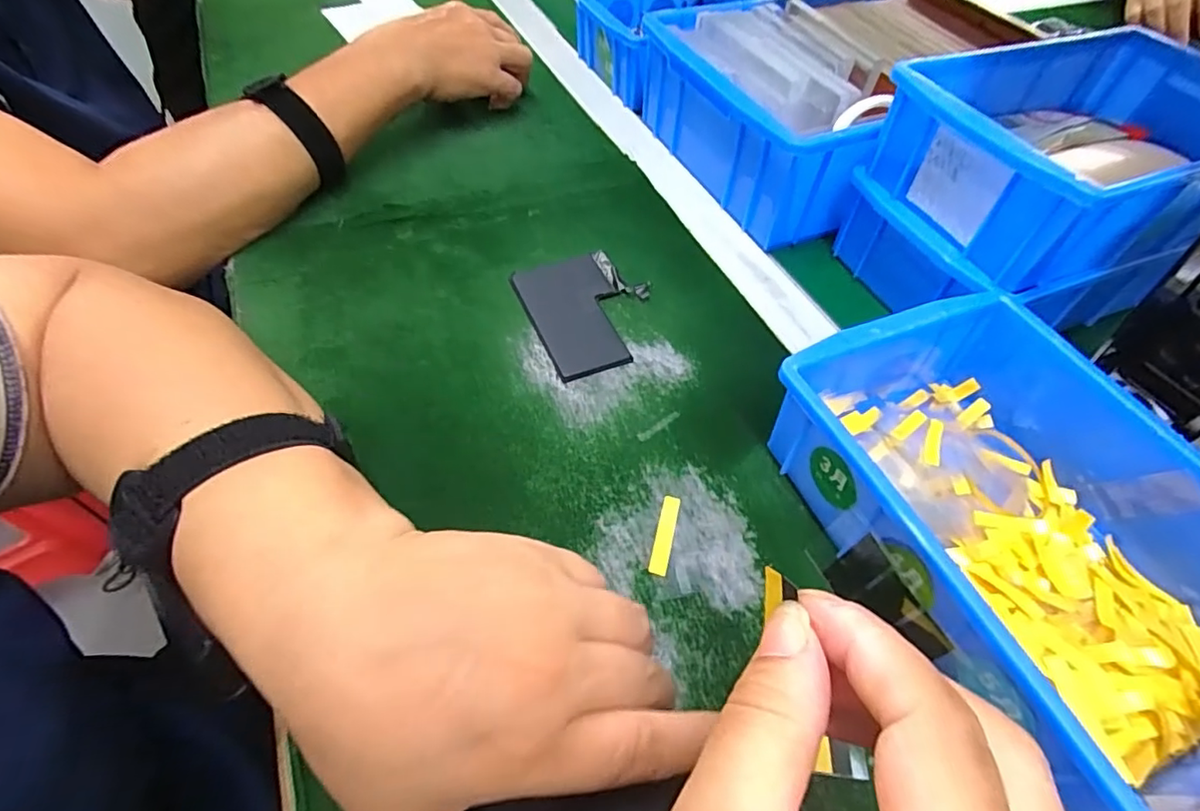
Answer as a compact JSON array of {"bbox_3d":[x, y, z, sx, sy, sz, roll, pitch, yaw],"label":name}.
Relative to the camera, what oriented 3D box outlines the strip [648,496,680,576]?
[{"bbox_3d":[0.030,0.060,0.266,0.009,0.004,0.040,13,54,8],"label":"strip"}]

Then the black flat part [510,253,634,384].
[{"bbox_3d":[-0.011,-0.058,0.351,0.064,0.004,0.095,-19,57,-15],"label":"black flat part"}]

